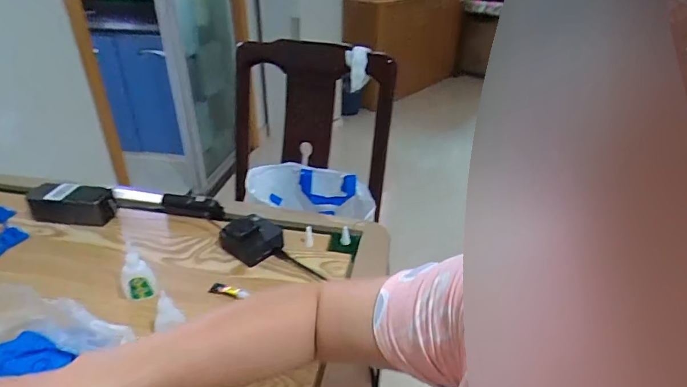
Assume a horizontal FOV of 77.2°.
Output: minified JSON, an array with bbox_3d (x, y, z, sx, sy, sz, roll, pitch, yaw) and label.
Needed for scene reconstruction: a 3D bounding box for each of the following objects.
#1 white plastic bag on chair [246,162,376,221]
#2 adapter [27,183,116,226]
[{"bbox_3d":[-0.060,-0.009,1.003,0.279,0.141,0.103,7,31,11],"label":"white plastic bag on chair"},{"bbox_3d":[-0.455,0.017,0.732,0.136,0.055,0.059,1,30,2],"label":"adapter"}]

